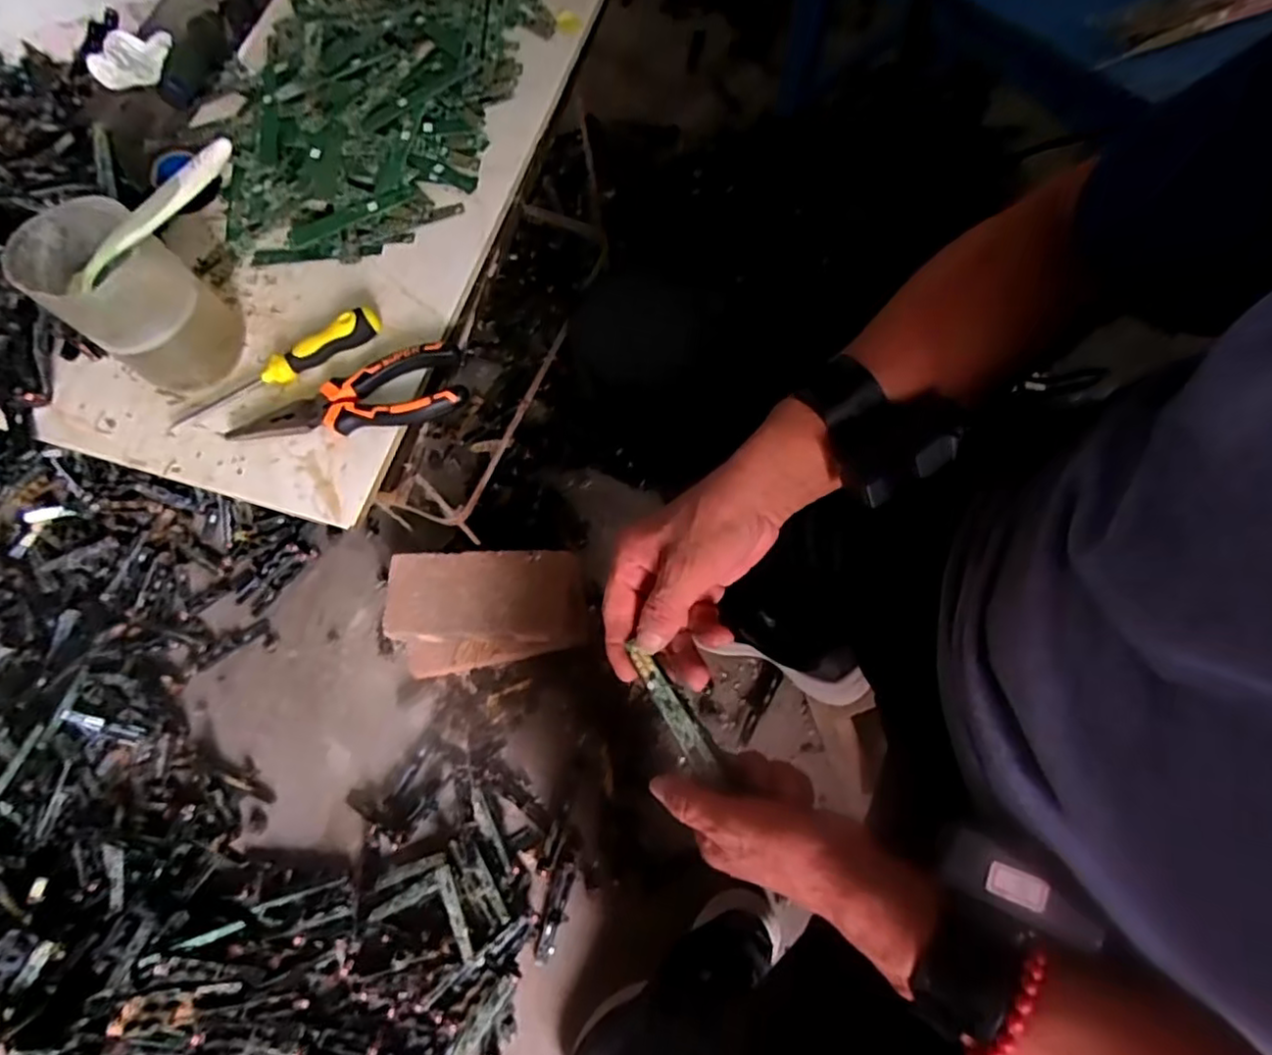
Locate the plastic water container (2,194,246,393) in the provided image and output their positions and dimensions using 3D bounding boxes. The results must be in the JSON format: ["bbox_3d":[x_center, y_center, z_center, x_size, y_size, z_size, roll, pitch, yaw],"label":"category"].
[{"bbox_3d":[-0.322,-0.145,0.428,0.077,0.100,0.072,-2,69,5],"label":"plastic water container"}]

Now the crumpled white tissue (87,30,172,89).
[{"bbox_3d":[-0.448,-0.419,0.590,0.052,0.018,0.062,3,70,7],"label":"crumpled white tissue"}]

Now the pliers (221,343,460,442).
[{"bbox_3d":[-0.193,-0.087,0.446,0.154,0.018,0.053,-11,69,1],"label":"pliers"}]

